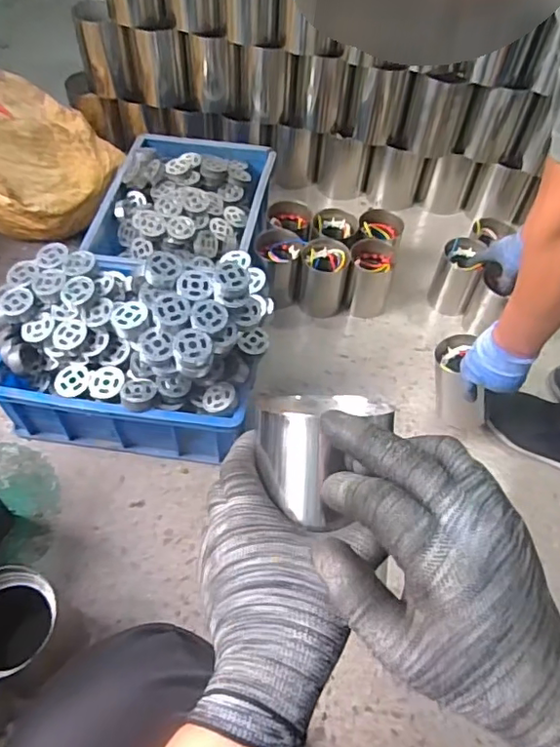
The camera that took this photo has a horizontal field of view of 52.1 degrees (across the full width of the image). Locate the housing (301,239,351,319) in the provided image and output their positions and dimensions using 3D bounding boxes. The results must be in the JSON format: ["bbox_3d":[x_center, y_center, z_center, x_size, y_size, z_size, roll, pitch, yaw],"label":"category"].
[{"bbox_3d":[0.084,-0.185,1.136,0.099,0.128,0.078,7,55,2],"label":"housing"}]

